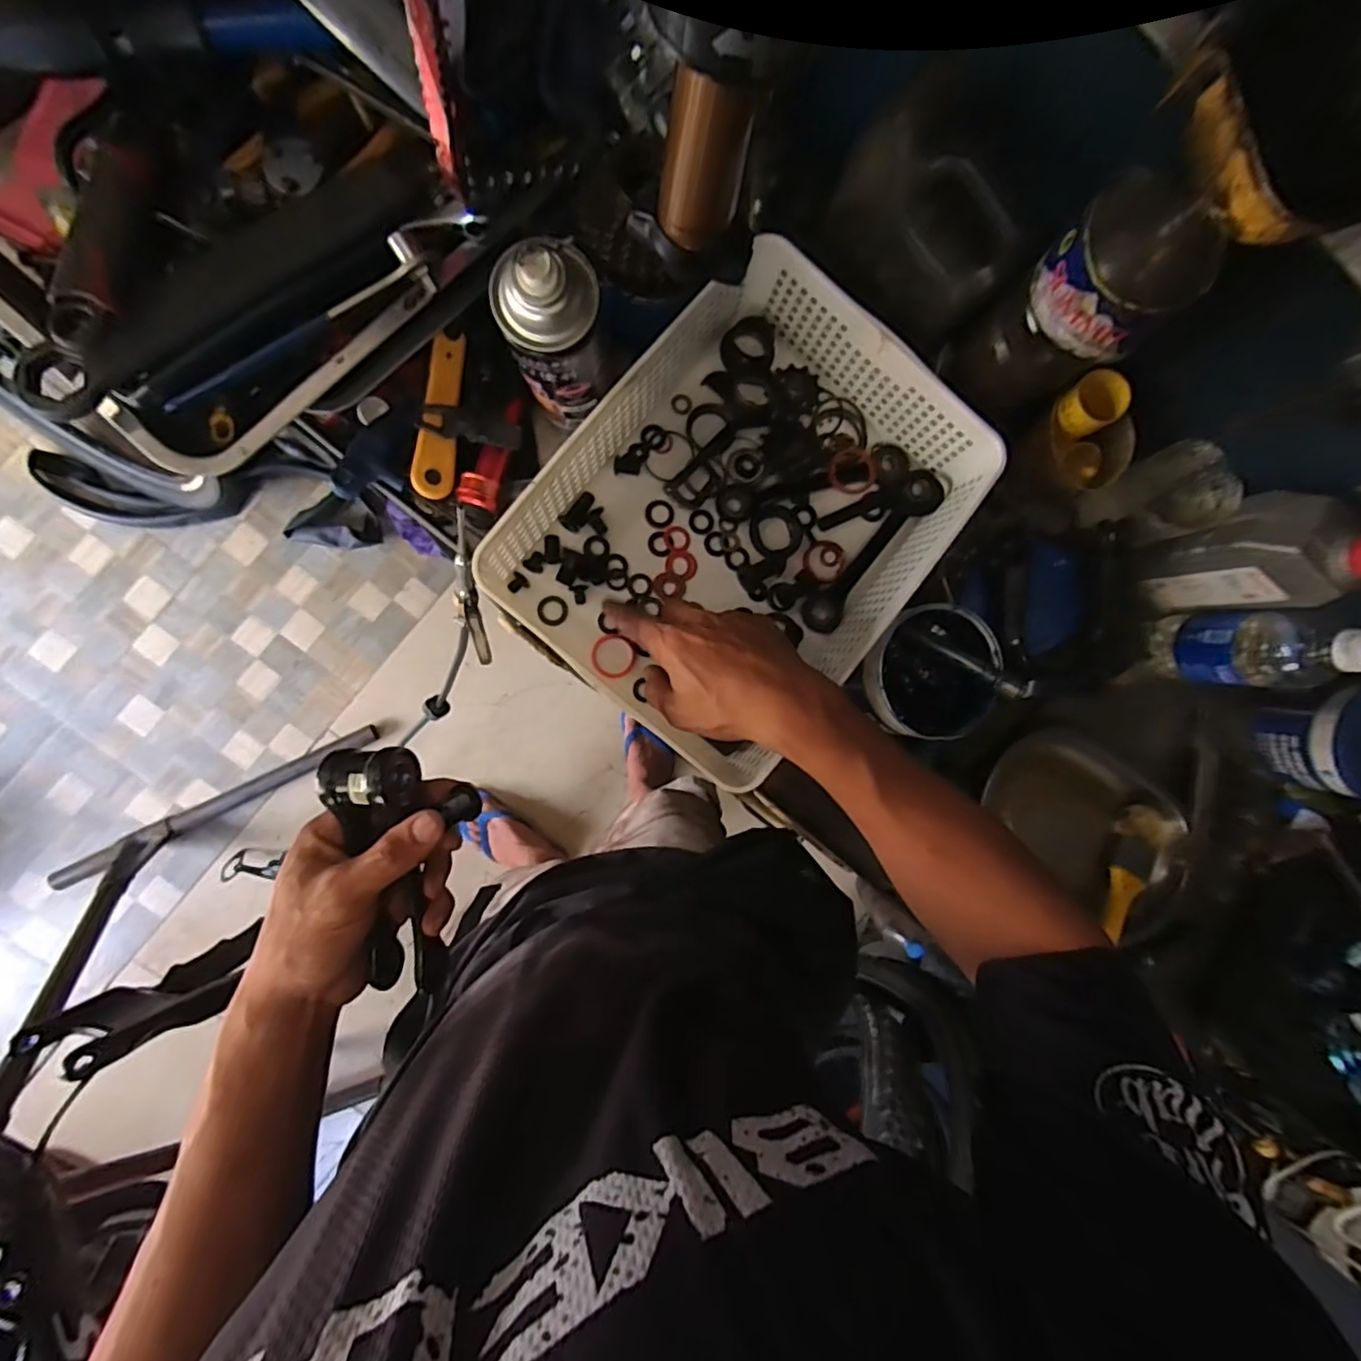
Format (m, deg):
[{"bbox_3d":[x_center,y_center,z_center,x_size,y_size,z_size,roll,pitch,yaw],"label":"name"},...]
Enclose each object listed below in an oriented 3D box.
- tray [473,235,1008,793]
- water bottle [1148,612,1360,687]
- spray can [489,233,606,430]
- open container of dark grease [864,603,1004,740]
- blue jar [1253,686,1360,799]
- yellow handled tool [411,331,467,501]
[{"bbox_3d":[0.049,-0.121,0.466,0.245,0.086,0.316,40,86,-6],"label":"tray"},{"bbox_3d":[0.472,-0.026,0.500,0.056,0.143,0.062,4,91,-7],"label":"water bottle"},{"bbox_3d":[-0.083,-0.222,0.403,0.059,0.160,0.058,0,91,-7],"label":"spray can"},{"bbox_3d":[0.189,-0.007,0.481,0.099,0.064,0.095,0,91,-7],"label":"open container of dark grease"},{"bbox_3d":[0.599,0.055,0.552,0.106,0.086,0.099,0,91,-7],"label":"blue jar"},{"bbox_3d":[-0.180,-0.198,0.466,0.027,0.016,0.118,11,90,-7],"label":"yellow handled tool"}]

